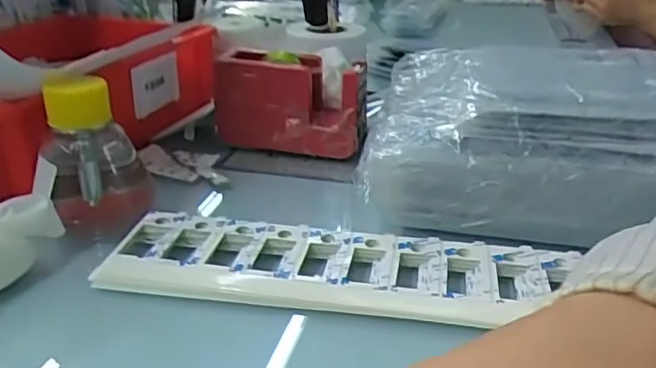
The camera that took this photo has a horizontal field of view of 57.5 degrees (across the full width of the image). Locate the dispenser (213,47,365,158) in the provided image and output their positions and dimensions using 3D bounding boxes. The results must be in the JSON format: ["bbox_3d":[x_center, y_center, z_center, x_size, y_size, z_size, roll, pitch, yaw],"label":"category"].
[{"bbox_3d":[-0.029,-0.078,0.545,0.130,0.082,0.065,9,27,17],"label":"dispenser"}]

